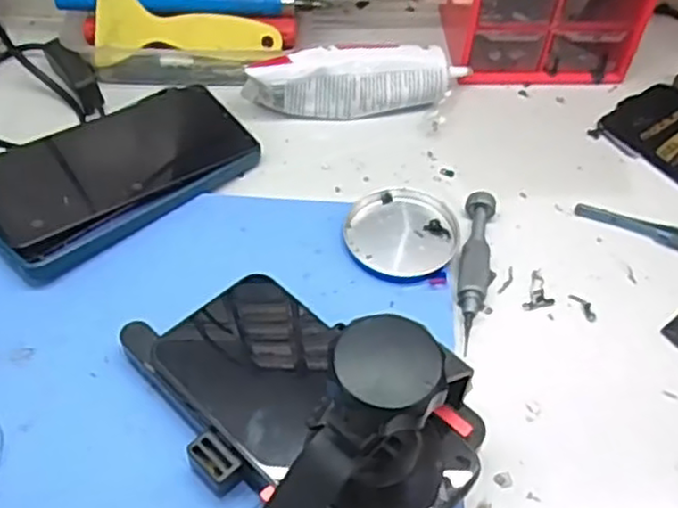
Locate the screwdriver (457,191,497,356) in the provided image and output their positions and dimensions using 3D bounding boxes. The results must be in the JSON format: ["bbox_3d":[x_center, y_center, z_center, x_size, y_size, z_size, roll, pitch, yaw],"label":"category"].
[{"bbox_3d":[0.077,0.007,0.396,0.019,0.013,0.105,10,51,4],"label":"screwdriver"}]

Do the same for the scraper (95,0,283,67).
[{"bbox_3d":[-0.106,-0.162,0.486,0.124,0.053,0.006,-6,7,-3],"label":"scraper"}]

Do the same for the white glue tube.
[{"bbox_3d":[0.013,-0.117,0.478,0.146,0.042,0.037,-1,51,-5],"label":"white glue tube"}]

